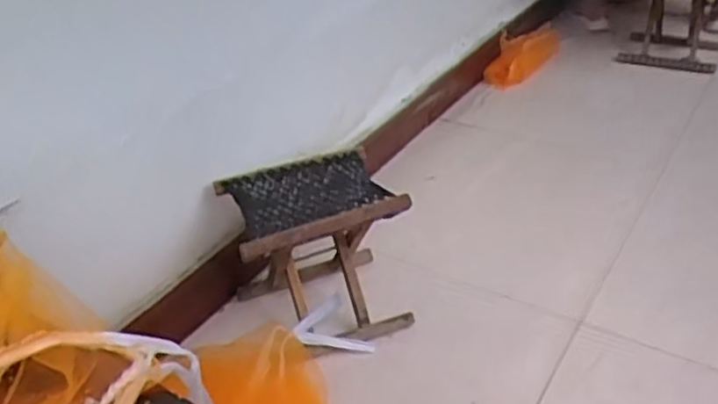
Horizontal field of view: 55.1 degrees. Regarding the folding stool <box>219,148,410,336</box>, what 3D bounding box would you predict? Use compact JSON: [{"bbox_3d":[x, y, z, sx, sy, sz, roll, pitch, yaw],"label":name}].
[{"bbox_3d":[-0.077,0.092,1.227,0.278,0.266,0.242,-16,34,-18],"label":"folding stool"}]

